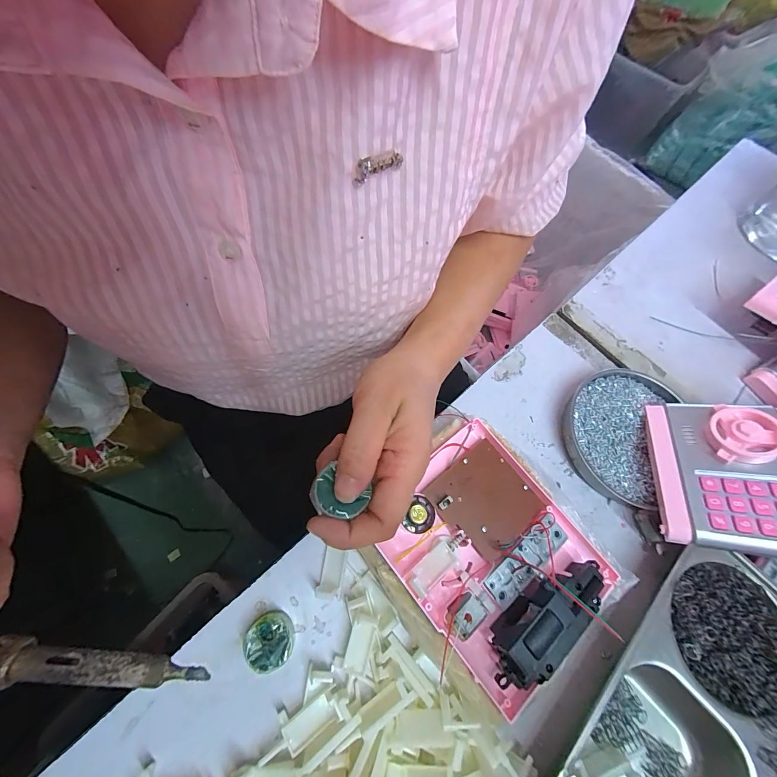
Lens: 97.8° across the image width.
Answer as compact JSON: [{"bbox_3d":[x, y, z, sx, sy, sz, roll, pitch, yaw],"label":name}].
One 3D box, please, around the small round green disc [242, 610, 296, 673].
[{"bbox_3d":[-0.085,0.183,0.245,0.033,0.014,0.033,1,62,-2],"label":"small round green disc"}]

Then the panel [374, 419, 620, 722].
[{"bbox_3d":[0.076,0.123,0.265,0.133,0.047,0.160,-34,67,-18],"label":"panel"}]

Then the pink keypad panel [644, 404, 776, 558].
[{"bbox_3d":[0.312,0.067,0.271,0.159,0.025,0.125,1,57,24],"label":"pink keypad panel"}]

